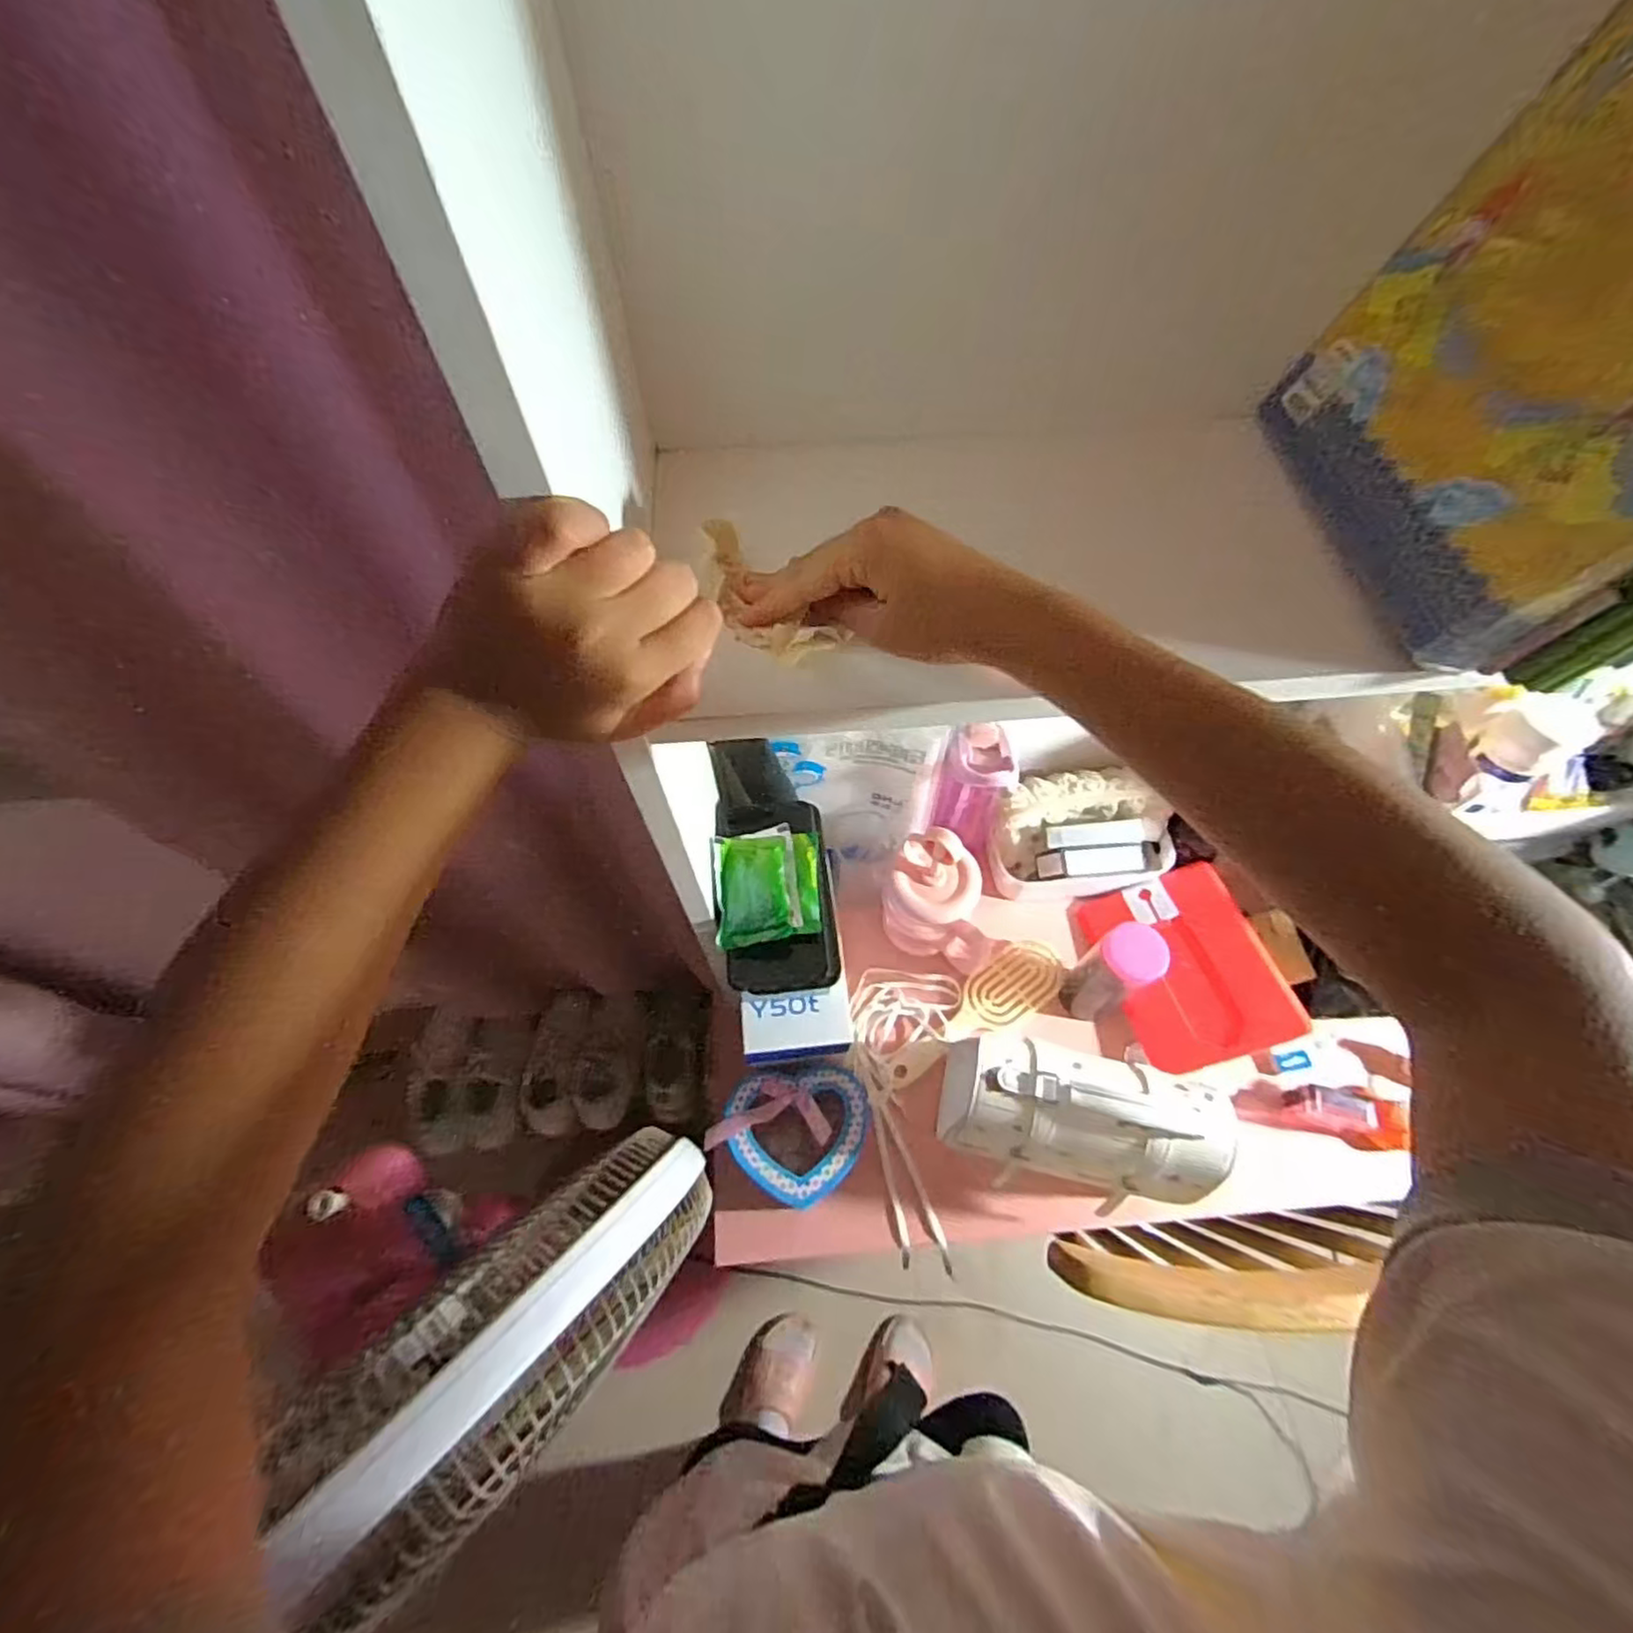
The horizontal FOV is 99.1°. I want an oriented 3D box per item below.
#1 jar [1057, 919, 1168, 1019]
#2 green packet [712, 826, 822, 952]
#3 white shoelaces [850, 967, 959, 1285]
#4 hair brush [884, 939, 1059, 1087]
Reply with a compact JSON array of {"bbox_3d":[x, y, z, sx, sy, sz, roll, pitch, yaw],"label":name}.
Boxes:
[{"bbox_3d":[0.293,0.155,0.686,0.058,0.147,0.055,39,67,21],"label":"jar"},{"bbox_3d":[-0.037,0.052,0.545,0.081,0.025,0.094,-5,59,-2],"label":"green packet"},{"bbox_3d":[0.091,0.287,0.703,0.111,0.028,0.277,2,59,2],"label":"white shoelaces"},{"bbox_3d":[0.165,0.207,0.741,0.219,0.020,0.065,-29,63,-16],"label":"hair brush"}]

